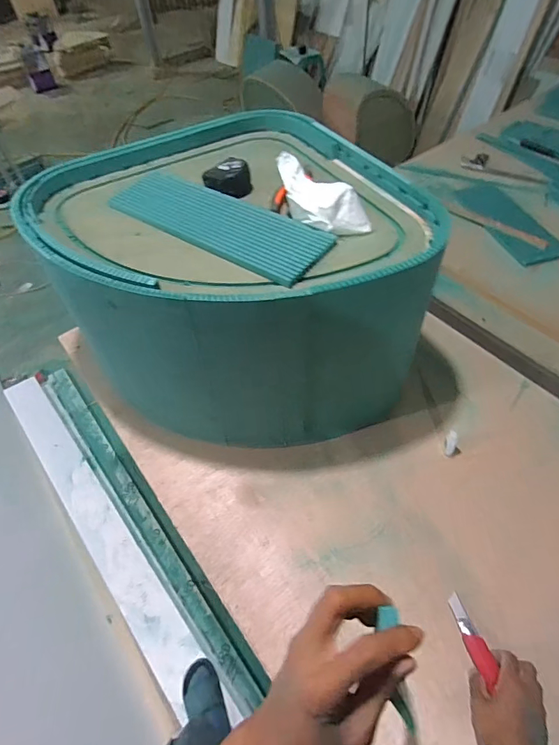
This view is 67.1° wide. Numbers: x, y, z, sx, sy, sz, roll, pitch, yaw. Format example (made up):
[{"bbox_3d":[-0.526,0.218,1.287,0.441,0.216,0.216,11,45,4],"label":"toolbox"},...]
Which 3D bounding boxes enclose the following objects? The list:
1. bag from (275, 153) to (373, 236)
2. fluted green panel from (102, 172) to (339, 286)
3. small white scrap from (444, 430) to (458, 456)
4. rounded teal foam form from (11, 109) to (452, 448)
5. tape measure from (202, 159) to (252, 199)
[{"bbox_3d":[0.059,-0.273,0.661,0.177,0.054,0.069,39,62,7],"label":"bag"},{"bbox_3d":[-0.109,-0.251,0.695,0.397,0.016,0.125,28,59,23],"label":"fluted green panel"},{"bbox_3d":[0.330,0.138,0.813,0.019,0.056,0.016,8,27,10],"label":"small white scrap"},{"bbox_3d":[-0.092,-0.170,0.842,0.581,0.383,0.599,-27,55,-16],"label":"rounded teal foam form"},{"bbox_3d":[-0.094,-0.350,0.753,0.079,0.042,0.067,24,57,21],"label":"tape measure"}]

